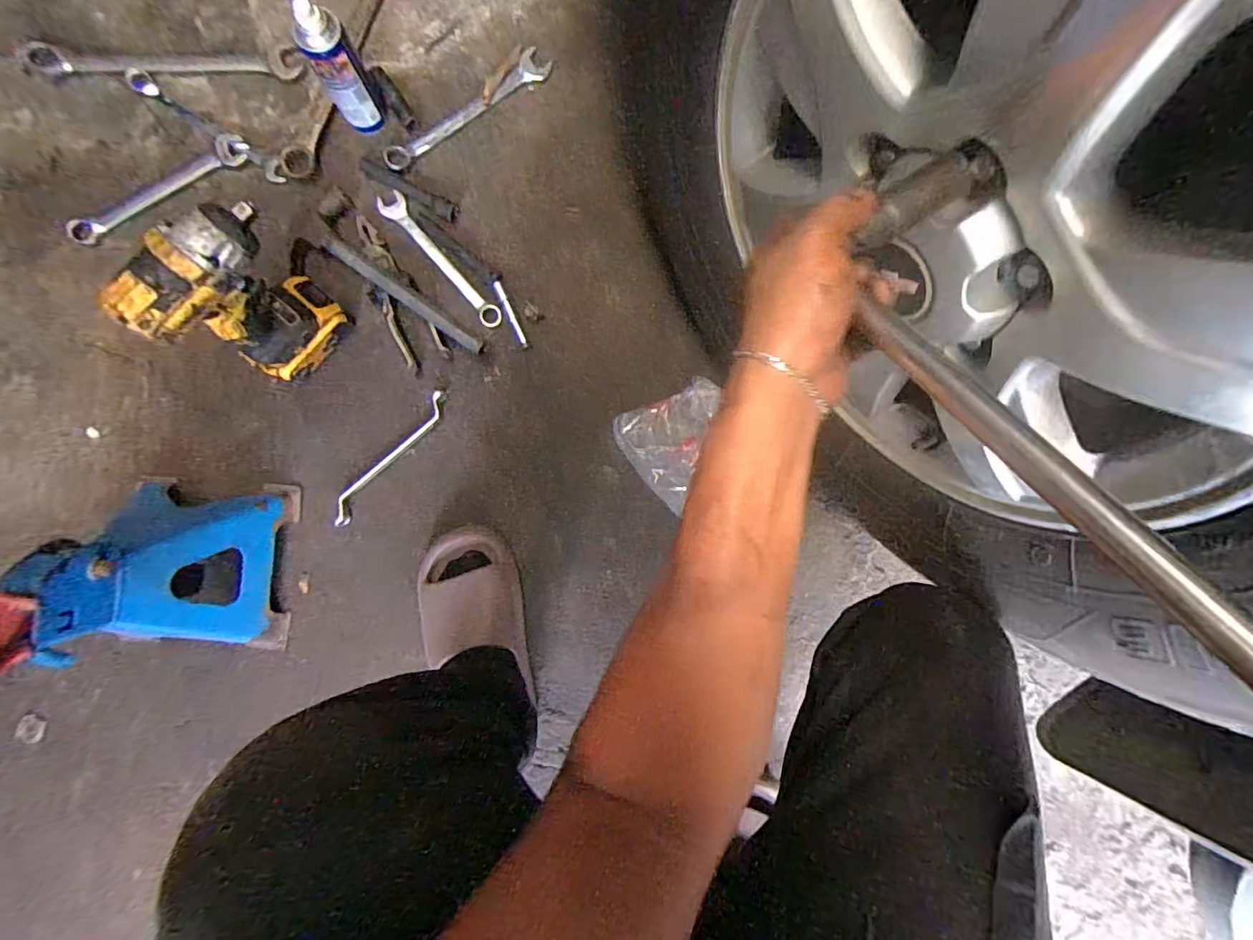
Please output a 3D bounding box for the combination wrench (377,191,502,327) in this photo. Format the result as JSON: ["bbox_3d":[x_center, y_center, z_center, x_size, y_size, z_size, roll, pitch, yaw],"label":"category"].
[{"bbox_3d":[-0.238,-0.272,0.684,0.033,0.012,0.217,-42,91,-4],"label":"combination wrench"}]

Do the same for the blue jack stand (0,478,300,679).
[{"bbox_3d":[-0.489,0.108,0.525,0.163,0.276,0.194,7,88,-4],"label":"blue jack stand"}]

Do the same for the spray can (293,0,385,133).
[{"bbox_3d":[-0.328,-0.454,0.607,0.047,0.162,0.050,0,89,-4],"label":"spray can"}]

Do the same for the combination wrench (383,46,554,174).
[{"bbox_3d":[-0.208,-0.471,0.697,0.251,0.009,0.044,-39,91,-4],"label":"combination wrench"}]

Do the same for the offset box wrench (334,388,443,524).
[{"bbox_3d":[-0.299,-0.014,0.667,0.023,0.018,0.207,40,87,-2],"label":"offset box wrench"}]

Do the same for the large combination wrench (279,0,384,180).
[{"bbox_3d":[-0.358,-0.543,0.680,0.063,0.015,0.365,20,87,-3],"label":"large combination wrench"}]

